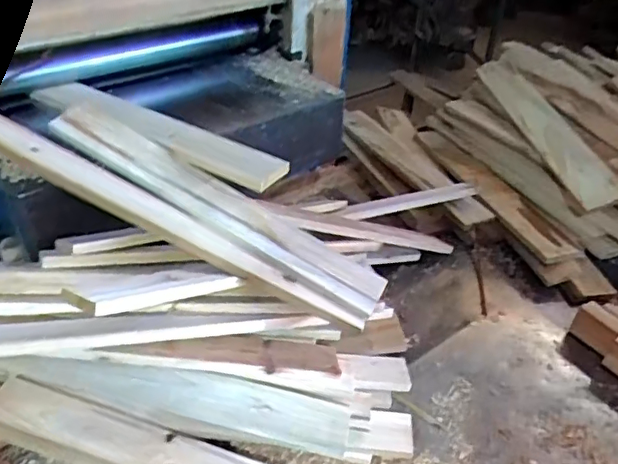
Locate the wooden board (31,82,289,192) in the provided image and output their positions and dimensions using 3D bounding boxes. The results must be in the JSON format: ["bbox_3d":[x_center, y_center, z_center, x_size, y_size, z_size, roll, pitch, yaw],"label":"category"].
[{"bbox_3d":[-0.214,-0.145,0.788,0.413,0.025,0.060,23,58,23],"label":"wooden board"}]

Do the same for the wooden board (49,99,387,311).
[{"bbox_3d":[-0.116,-0.038,0.729,0.468,0.024,0.061,30,42,3],"label":"wooden board"}]

